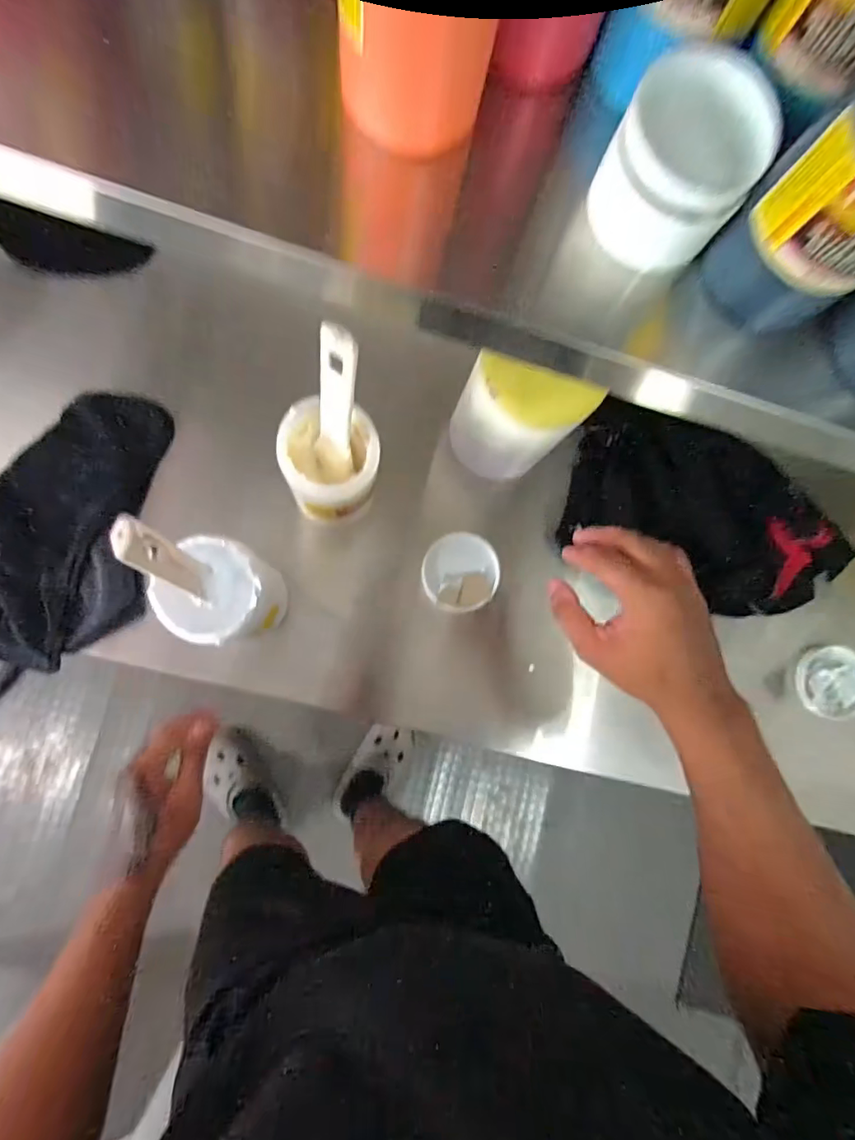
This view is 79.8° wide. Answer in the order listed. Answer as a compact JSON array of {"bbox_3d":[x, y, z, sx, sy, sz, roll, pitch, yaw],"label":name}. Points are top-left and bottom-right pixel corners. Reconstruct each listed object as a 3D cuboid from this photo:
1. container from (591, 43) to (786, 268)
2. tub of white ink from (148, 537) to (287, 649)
[{"bbox_3d":[0.168,-0.272,0.350,0.092,0.080,0.094,1,84,-7],"label":"container"},{"bbox_3d":[-0.182,0.022,0.459,0.091,0.091,0.087,37,81,-2],"label":"tub of white ink"}]

